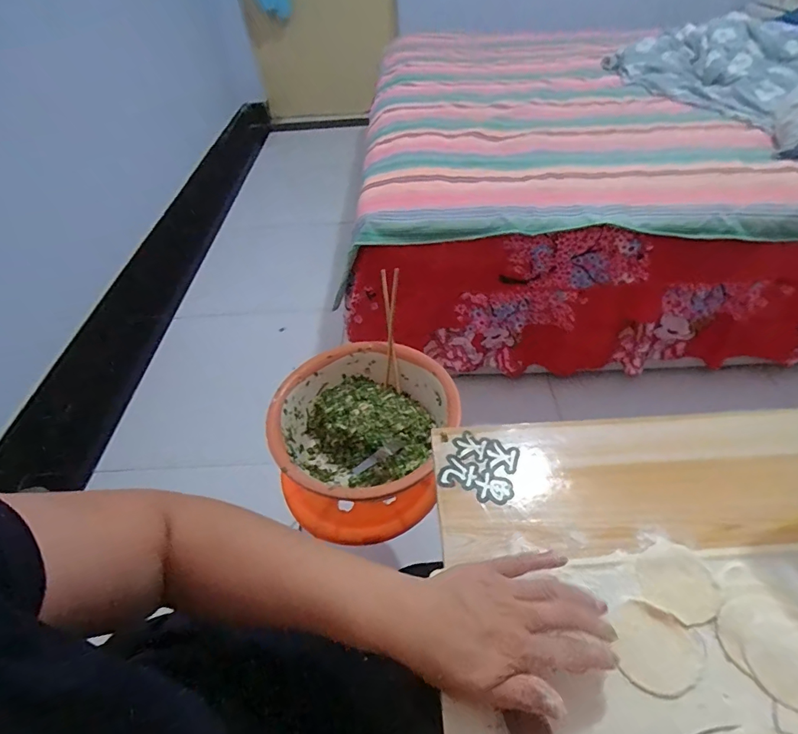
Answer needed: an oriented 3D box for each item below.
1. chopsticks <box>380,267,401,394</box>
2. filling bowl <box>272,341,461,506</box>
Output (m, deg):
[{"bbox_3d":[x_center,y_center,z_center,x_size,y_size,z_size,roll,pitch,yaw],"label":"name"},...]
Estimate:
[{"bbox_3d":[-0.012,-0.061,0.774,0.028,0.212,0.022,-2,19,-2],"label":"chopsticks"},{"bbox_3d":[-0.058,0.097,0.727,0.270,0.111,0.288,-3,47,3],"label":"filling bowl"}]

